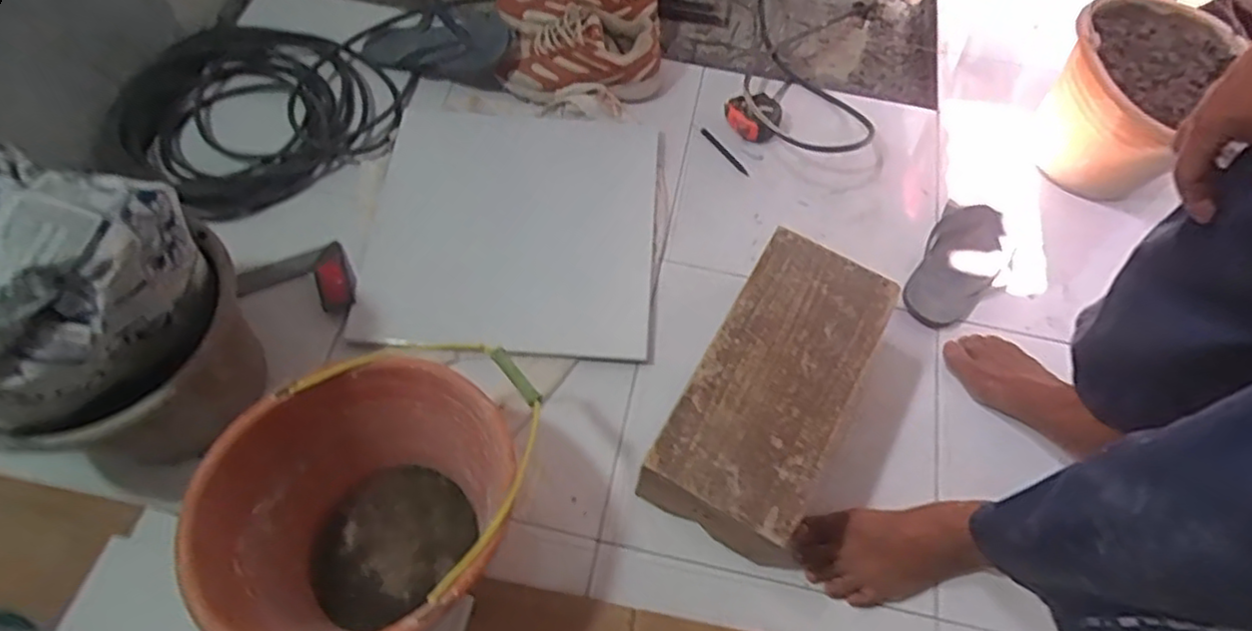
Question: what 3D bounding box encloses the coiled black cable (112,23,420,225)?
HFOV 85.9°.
[{"bbox_3d":[-0.583,-0.335,1.036,0.426,0.050,0.368,30,65,12],"label":"coiled black cable"}]

